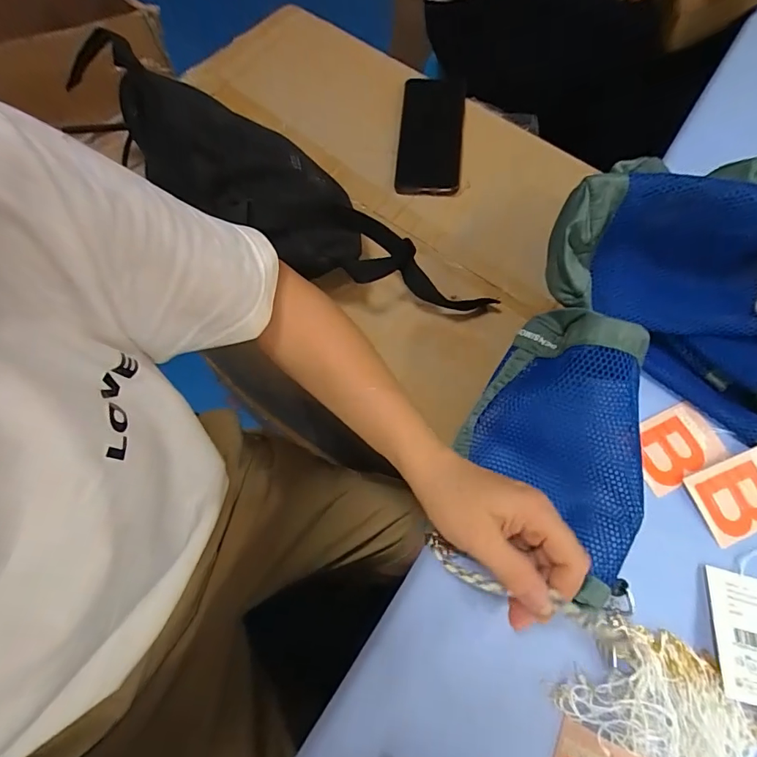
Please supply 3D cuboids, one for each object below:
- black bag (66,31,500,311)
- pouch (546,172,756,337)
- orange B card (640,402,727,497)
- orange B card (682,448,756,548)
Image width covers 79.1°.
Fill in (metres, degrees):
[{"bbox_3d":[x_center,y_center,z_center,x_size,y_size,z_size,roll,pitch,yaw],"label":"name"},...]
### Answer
[{"bbox_3d":[-0.087,-0.189,0.462,0.464,0.083,0.154,33,68,-4],"label":"black bag"},{"bbox_3d":[0.246,-0.094,0.376,0.216,0.109,0.086,6,65,0],"label":"pouch"},{"bbox_3d":[0.239,0.054,0.371,0.079,0.004,0.052,-24,73,-14],"label":"orange B card"},{"bbox_3d":[0.283,0.089,0.354,0.079,0.004,0.053,-20,75,-7],"label":"orange B card"}]

